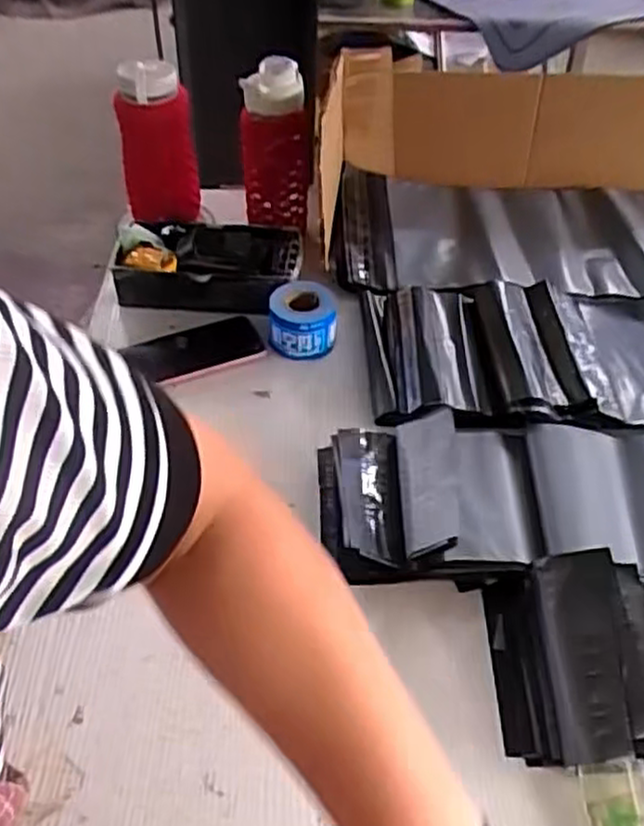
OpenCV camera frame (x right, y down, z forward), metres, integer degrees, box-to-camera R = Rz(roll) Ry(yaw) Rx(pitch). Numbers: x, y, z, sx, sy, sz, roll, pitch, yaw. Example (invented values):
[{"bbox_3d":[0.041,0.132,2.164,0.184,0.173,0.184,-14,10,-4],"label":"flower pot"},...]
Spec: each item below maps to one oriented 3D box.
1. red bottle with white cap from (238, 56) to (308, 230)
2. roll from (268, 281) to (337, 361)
[{"bbox_3d":[-0.060,-0.335,0.936,0.082,0.199,0.070,-3,47,-5],"label":"red bottle with white cap"},{"bbox_3d":[-0.023,-0.107,0.848,0.075,0.064,0.071,1,44,-1],"label":"roll"}]

